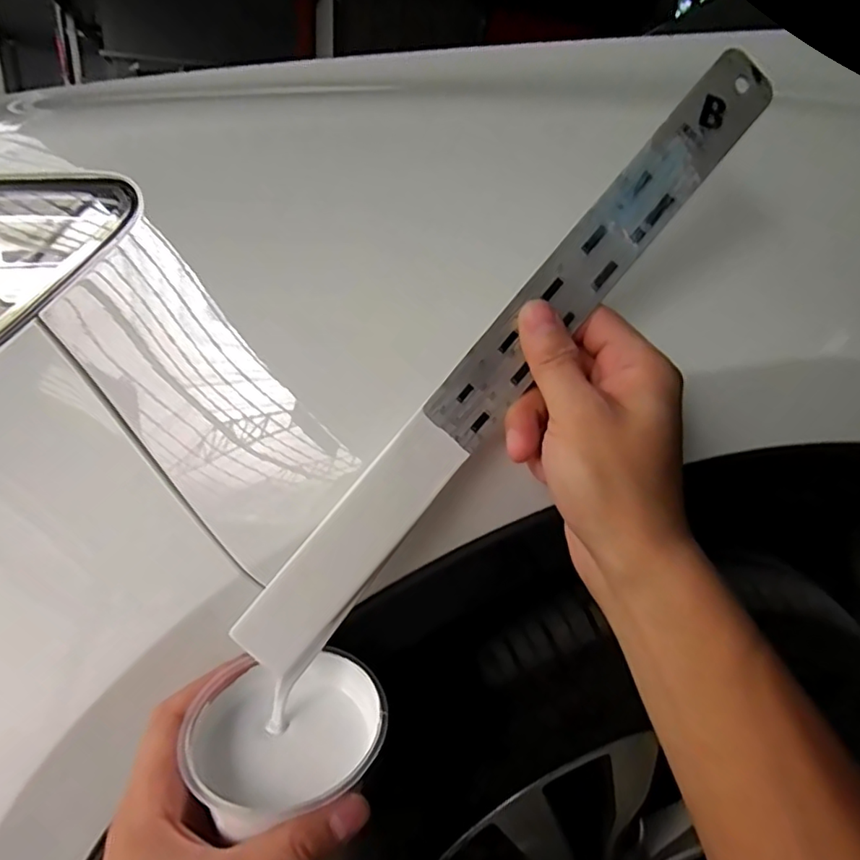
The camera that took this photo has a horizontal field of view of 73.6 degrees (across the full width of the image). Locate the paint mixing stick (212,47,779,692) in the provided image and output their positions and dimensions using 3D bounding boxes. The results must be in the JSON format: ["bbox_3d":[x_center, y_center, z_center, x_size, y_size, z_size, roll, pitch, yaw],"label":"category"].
[{"bbox_3d":[0.033,-0.029,0.257,0.034,0.337,0.004,40,0,-11],"label":"paint mixing stick"}]

